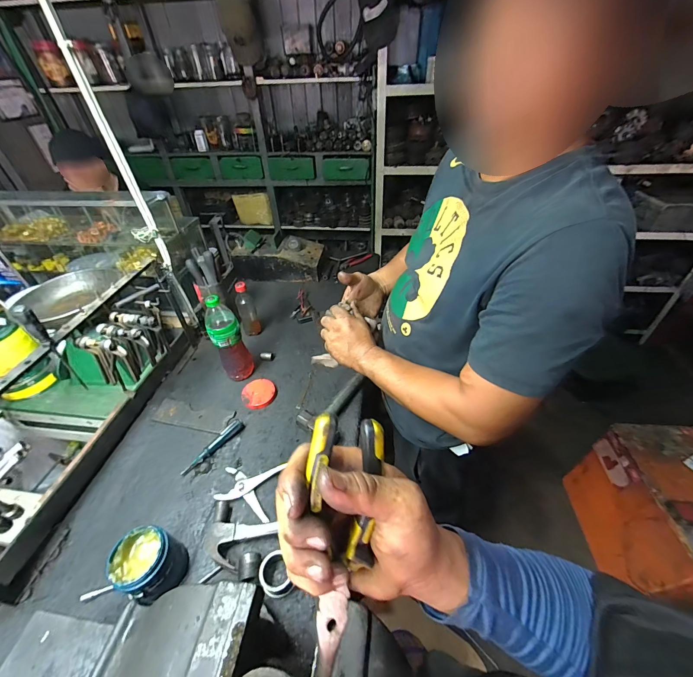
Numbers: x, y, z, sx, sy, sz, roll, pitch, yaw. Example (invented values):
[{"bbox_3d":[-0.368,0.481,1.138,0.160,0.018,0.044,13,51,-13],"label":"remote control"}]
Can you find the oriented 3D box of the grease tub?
[{"bbox_3d":[-0.343,0.394,0.554,0.090,0.104,0.089,-2,42,1],"label":"grease tub"}]

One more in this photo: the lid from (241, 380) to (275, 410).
[{"bbox_3d":[-0.240,0.147,0.868,0.087,0.014,0.097,-17,44,-15],"label":"lid"}]

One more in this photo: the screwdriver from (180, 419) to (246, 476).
[{"bbox_3d":[-0.319,0.256,0.759,0.023,0.027,0.163,31,52,32],"label":"screwdriver"}]

